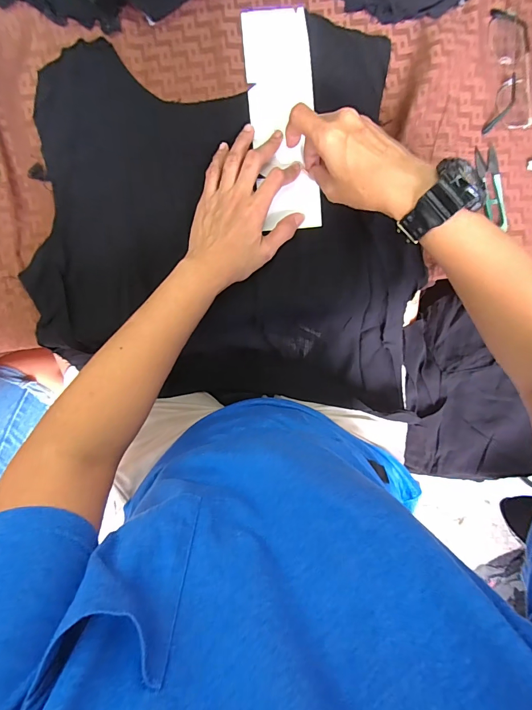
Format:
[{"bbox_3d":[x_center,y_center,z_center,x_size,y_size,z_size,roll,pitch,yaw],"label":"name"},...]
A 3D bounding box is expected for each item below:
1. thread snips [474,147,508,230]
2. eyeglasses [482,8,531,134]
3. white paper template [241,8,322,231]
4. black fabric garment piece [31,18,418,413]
[{"bbox_3d":[0.262,-0.192,0.408,0.026,0.006,0.094,-13,93,-2],"label":"thread snips"},{"bbox_3d":[0.273,-0.317,0.393,0.043,0.023,0.122,-1,93,-3],"label":"eyeglasses"},{"bbox_3d":[0.021,-0.261,0.394,0.072,0.005,0.229,-9,96,-3],"label":"white paper template"},{"bbox_3d":[-0.033,-0.124,0.476,0.442,0.183,0.404,-1,93,-3],"label":"black fabric garment piece"}]

